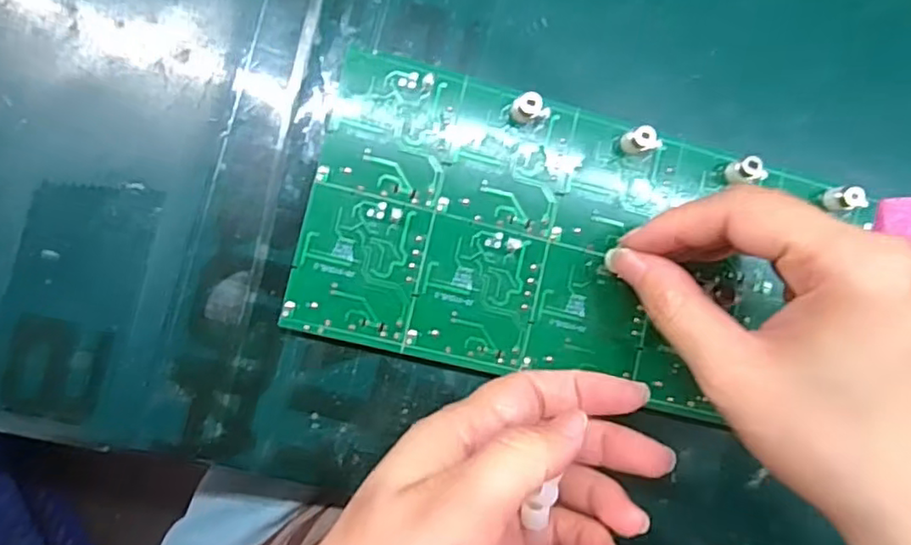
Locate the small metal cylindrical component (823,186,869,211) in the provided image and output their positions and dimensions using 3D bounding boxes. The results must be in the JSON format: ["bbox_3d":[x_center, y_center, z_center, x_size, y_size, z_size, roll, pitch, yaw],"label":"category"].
[{"bbox_3d":[0.160,-0.030,0.255,0.011,0.018,0.010,0,88,-9],"label":"small metal cylindrical component"}]

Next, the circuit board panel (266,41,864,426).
[{"bbox_3d":[0.044,-0.010,0.236,0.196,0.010,0.106,13,86,-8],"label":"circuit board panel"}]

